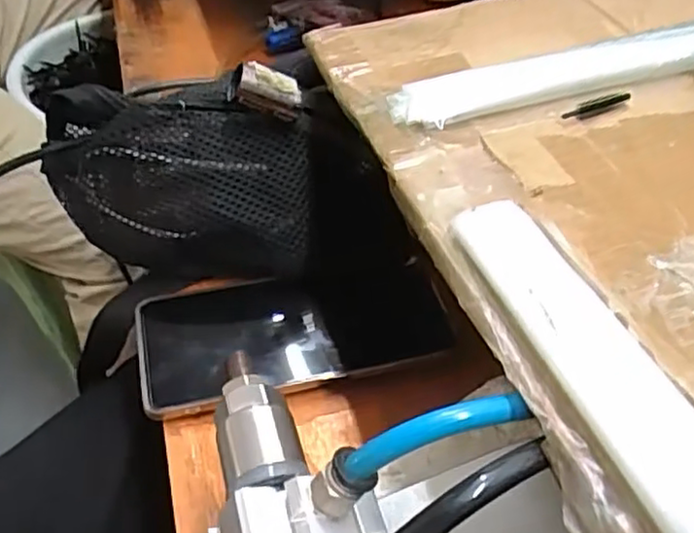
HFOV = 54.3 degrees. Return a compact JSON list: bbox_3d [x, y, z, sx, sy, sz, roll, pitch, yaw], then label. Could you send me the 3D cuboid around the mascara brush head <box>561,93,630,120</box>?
[{"bbox_3d":[0.107,-0.070,0.293,0.032,0.005,0.006,-12,47,-16],"label":"mascara brush head"}]

